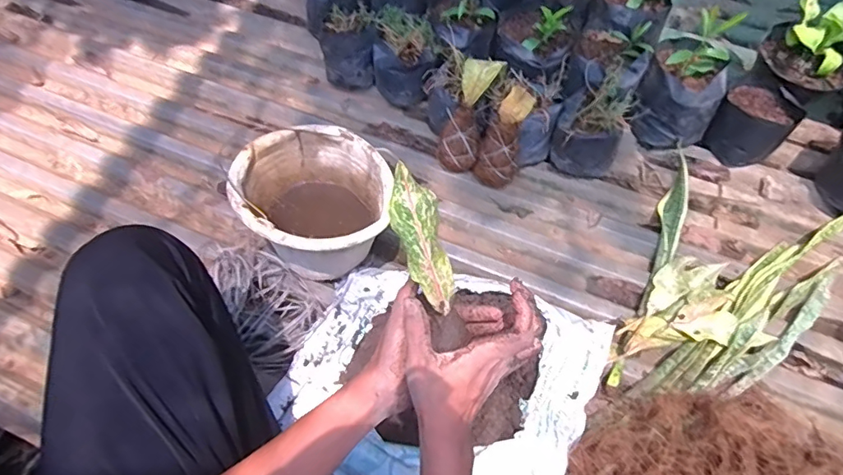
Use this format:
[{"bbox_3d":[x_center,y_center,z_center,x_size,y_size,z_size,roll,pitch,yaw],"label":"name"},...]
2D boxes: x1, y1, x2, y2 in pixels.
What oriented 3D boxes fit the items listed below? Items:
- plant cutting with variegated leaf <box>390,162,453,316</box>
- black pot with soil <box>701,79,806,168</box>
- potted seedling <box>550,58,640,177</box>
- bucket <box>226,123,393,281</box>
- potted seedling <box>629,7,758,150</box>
[{"bbox_3d":[0.002,0.003,0.450,0.041,0.140,0.011,-23,24,-13],"label":"plant cutting with variegated leaf"},{"bbox_3d":[0.636,-0.217,0.991,0.105,0.109,0.129,-39,70,-19],"label":"black pot with soil"},{"bbox_3d":[0.331,-0.215,0.972,0.123,0.144,0.168,33,67,14],"label":"potted seedling"},{"bbox_3d":[-0.173,-0.046,0.830,0.215,0.175,0.221,1,63,-1],"label":"bucket"},{"bbox_3d":[0.509,-0.298,0.980,0.153,0.195,0.236,30,66,13],"label":"potted seedling"}]

